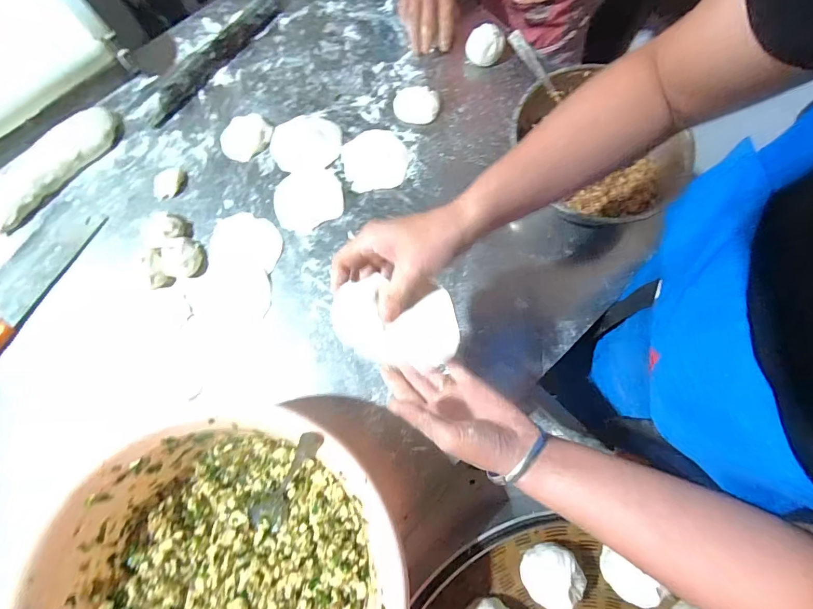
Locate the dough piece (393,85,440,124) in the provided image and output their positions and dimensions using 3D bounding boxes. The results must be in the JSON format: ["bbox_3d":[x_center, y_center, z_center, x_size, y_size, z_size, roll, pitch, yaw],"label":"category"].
[{"bbox_3d":[0.016,-0.311,0.623,0.069,0.012,0.059,-2,76,-2],"label":"dough piece"}]

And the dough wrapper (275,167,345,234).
[{"bbox_3d":[-0.144,-0.155,0.590,0.098,0.004,0.095,-8,77,-3],"label":"dough wrapper"}]

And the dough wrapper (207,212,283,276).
[{"bbox_3d":[-0.229,-0.086,0.569,0.101,0.004,0.089,14,76,2],"label":"dough wrapper"}]

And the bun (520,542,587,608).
[{"bbox_3d":[0.163,0.305,0.453,0.061,0.062,0.056,0,76,-1],"label":"bun"}]

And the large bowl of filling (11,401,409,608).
[{"bbox_3d":[-0.176,0.280,0.410,0.321,0.134,0.325,0,76,-1],"label":"large bowl of filling"}]

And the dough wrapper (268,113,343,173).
[{"bbox_3d":[-0.153,-0.248,0.612,0.104,0.006,0.094,-8,77,-3],"label":"dough wrapper"}]

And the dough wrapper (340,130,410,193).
[{"bbox_3d":[-0.047,-0.220,0.607,0.096,0.004,0.099,-9,77,-4],"label":"dough wrapper"}]

